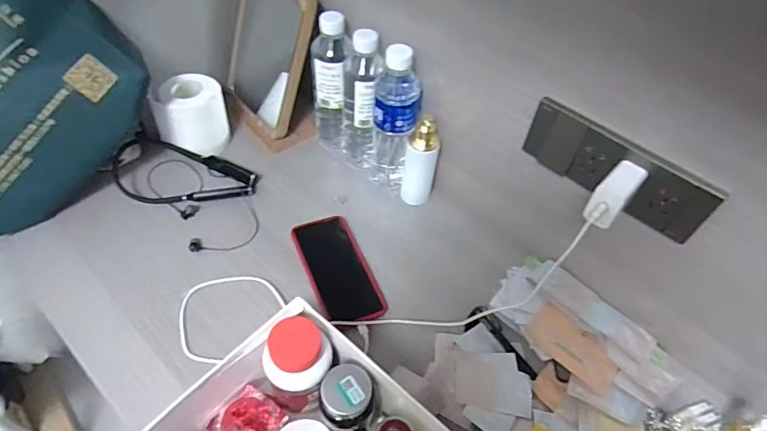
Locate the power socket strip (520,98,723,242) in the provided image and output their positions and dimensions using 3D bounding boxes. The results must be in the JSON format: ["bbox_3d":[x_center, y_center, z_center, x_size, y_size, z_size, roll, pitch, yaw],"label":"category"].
[{"bbox_3d":[0.239,-0.048,0.503,0.192,0.074,0.011,36,50,23],"label":"power socket strip"}]

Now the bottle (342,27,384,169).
[{"bbox_3d":[-0.034,-0.159,0.696,0.056,0.212,0.054,6,52,1],"label":"bottle"}]

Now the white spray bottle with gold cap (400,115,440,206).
[{"bbox_3d":[0.052,-0.075,0.679,0.043,0.146,0.034,14,53,8],"label":"white spray bottle with gold cap"}]

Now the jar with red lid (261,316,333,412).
[{"bbox_3d":[-0.087,0.158,0.495,0.062,0.126,0.055,13,52,7],"label":"jar with red lid"}]

